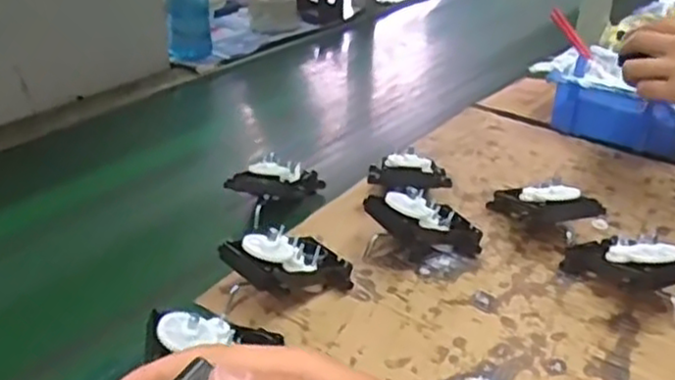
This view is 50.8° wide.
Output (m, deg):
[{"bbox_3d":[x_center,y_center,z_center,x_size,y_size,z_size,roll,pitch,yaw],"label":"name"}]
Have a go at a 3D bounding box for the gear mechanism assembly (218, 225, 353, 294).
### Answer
[{"bbox_3d":[-0.036,0.059,0.584,0.102,0.033,0.055,10,19,-36],"label":"gear mechanism assembly"}]

